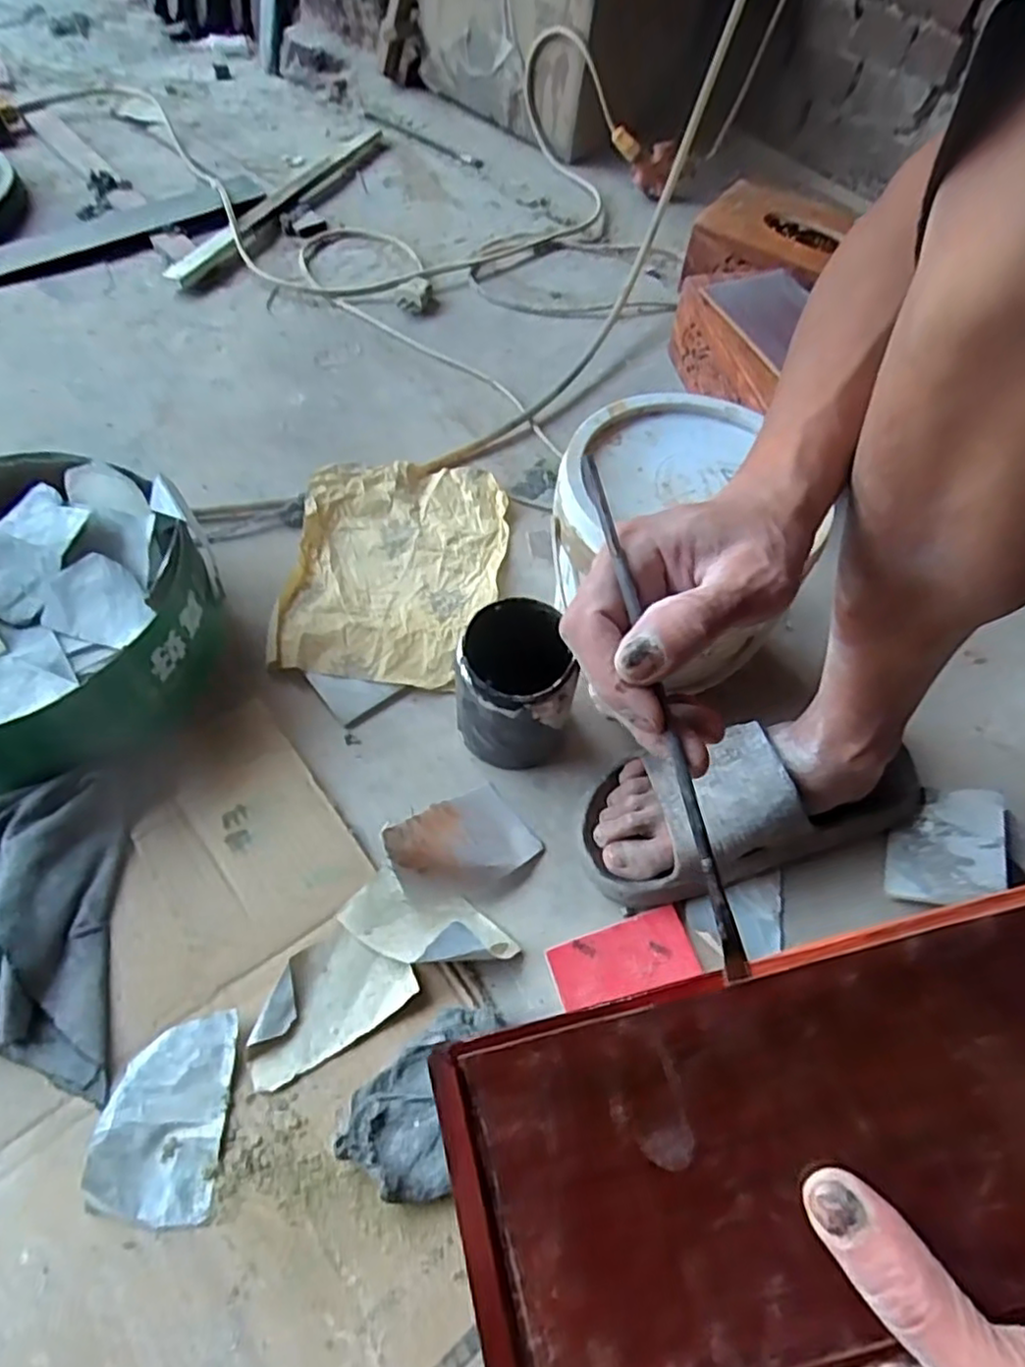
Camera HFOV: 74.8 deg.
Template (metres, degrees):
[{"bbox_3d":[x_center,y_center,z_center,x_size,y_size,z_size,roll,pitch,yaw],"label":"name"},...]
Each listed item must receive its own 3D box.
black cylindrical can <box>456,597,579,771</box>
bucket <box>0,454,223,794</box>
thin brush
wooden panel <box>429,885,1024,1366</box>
[{"bbox_3d":[0.000,0.002,0.514,0.083,0.116,0.085,-4,59,-6],"label":"black cylindrical can"},{"bbox_3d":[-0.381,-0.053,0.528,0.260,0.093,0.248,2,58,-3],"label":"bucket"},{"bbox_3d":[0.056,0.009,0.251,0.008,0.004,0.198,-14,84,-12],"label":"thin brush"},{"bbox_3d":[0.106,0.148,0.220,0.250,0.005,0.111,-16,70,0],"label":"wooden panel"}]

